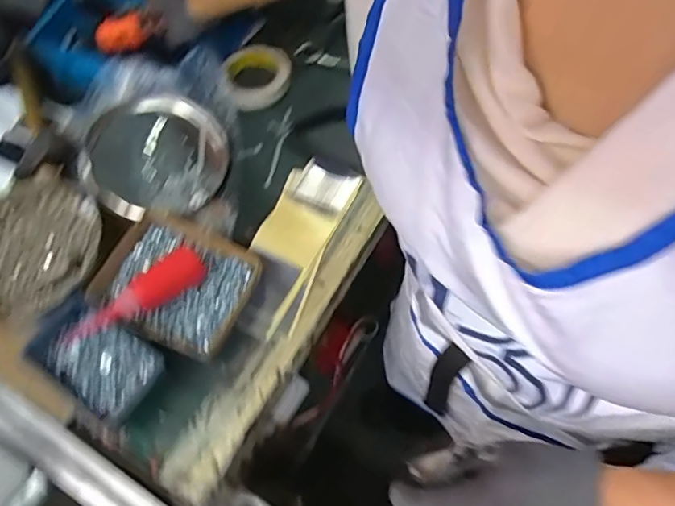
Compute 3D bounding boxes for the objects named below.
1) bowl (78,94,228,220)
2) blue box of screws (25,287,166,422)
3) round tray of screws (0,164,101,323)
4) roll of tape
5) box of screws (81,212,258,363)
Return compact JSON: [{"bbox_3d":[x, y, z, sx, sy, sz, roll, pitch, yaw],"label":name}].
[{"bbox_3d":[-0.254,-0.142,0.707,0.183,0.039,0.170,-1,63,2],"label":"bowl"},{"bbox_3d":[-0.270,0.122,0.573,0.145,0.041,0.093,29,68,16],"label":"blue box of screws"},{"bbox_3d":[-0.383,-0.008,0.644,0.193,0.040,0.191,22,66,14],"label":"round tray of screws"},{"bbox_3d":[-0.123,-0.277,0.792,0.102,0.037,0.118,-11,63,-3],"label":"roll of tape"},{"bbox_3d":[-0.195,0.031,0.626,0.174,0.035,0.152,23,66,14],"label":"box of screws"}]

